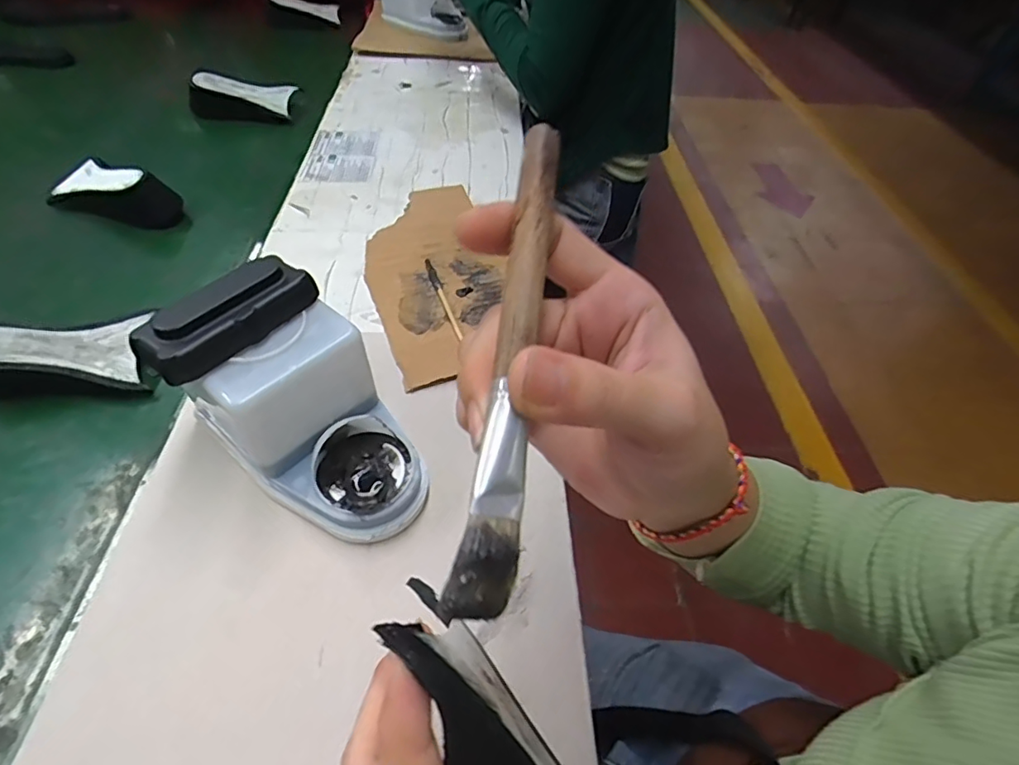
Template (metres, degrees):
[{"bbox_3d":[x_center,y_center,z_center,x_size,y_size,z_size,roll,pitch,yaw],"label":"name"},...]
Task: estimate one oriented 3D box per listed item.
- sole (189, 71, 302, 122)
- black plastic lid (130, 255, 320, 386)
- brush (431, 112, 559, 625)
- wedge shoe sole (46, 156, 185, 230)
[{"bbox_3d":[-0.410,-0.439,0.809,0.156,0.059,0.070,7,48,2],"label":"sole"},{"bbox_3d":[-0.178,-0.044,0.332,0.045,0.026,0.105,29,52,19],"label":"black plastic lid"},{"bbox_3d":[0.001,-0.010,0.148,0.015,0.010,0.141,6,75,6],"label":"brush"},{"bbox_3d":[-0.474,-0.228,0.626,0.151,0.058,0.070,20,49,13],"label":"wedge shoe sole"}]

